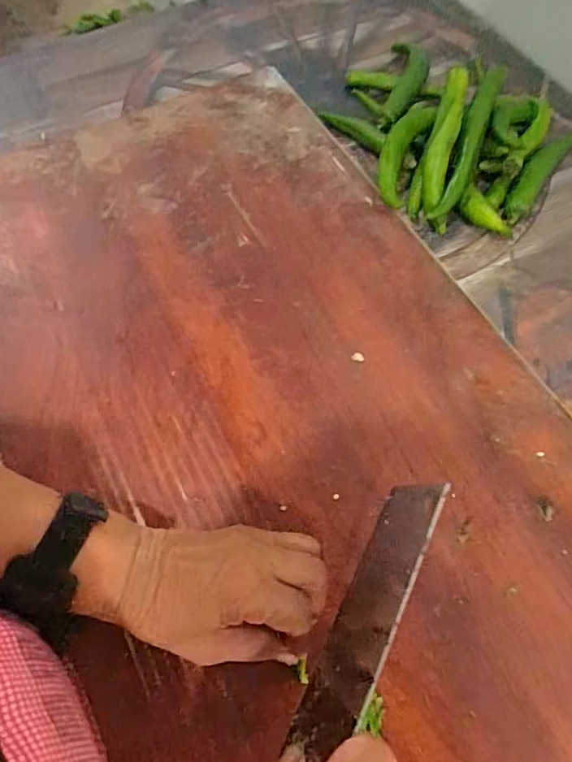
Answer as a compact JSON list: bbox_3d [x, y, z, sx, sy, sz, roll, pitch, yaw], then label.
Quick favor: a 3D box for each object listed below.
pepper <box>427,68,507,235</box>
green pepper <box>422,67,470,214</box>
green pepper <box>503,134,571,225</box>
[{"bbox_3d":[0.176,-0.229,0.494,0.023,0.029,0.170,20,87,9],"label":"pepper"},{"bbox_3d":[0.153,-0.241,0.503,0.024,0.032,0.158,14,78,6],"label":"green pepper"},{"bbox_3d":[0.252,-0.207,0.522,0.028,0.020,0.139,34,66,16],"label":"green pepper"}]

